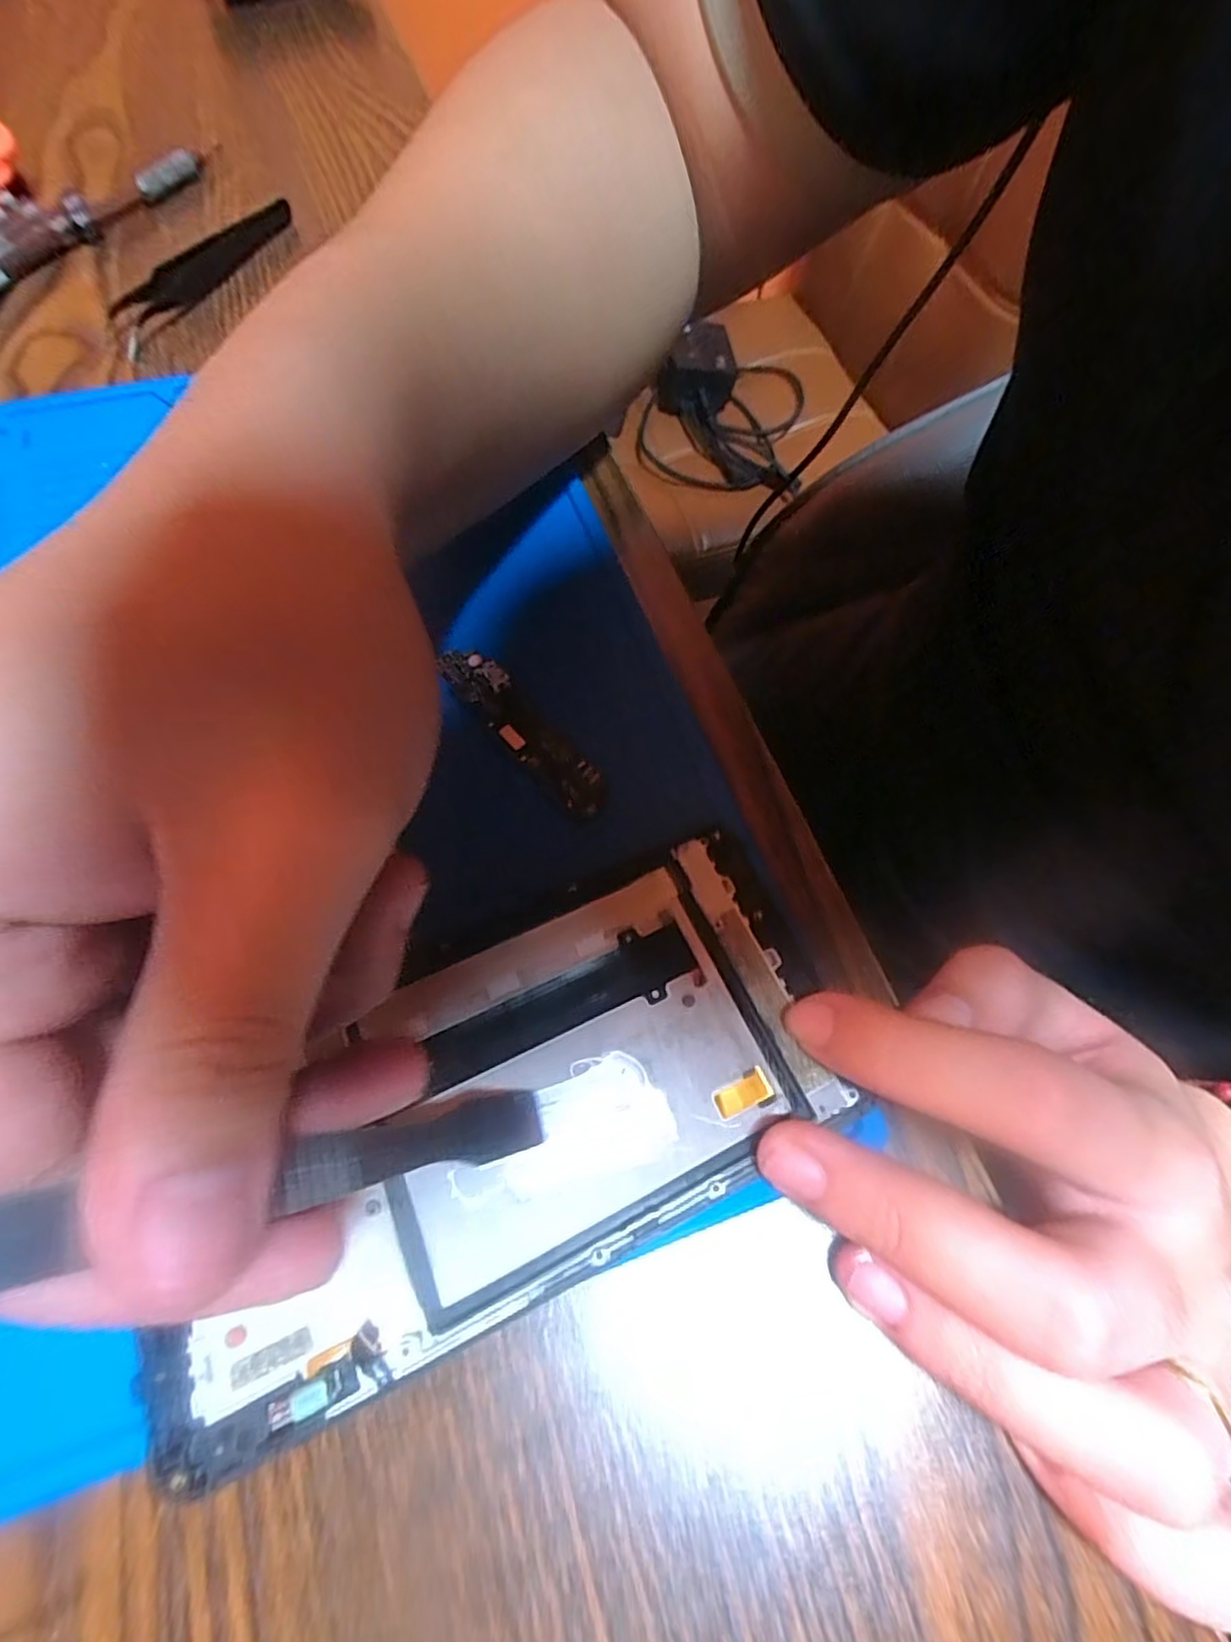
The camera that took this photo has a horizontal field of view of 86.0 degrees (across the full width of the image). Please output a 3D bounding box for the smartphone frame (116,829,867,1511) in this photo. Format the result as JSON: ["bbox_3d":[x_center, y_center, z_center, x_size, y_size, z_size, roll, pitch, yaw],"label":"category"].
[{"bbox_3d":[-0.024,0.057,0.138,0.138,0.004,0.072,-22,66,-12],"label":"smartphone frame"}]

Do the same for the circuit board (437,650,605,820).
[{"bbox_3d":[-0.026,-0.027,0.183,0.014,0.004,0.066,-37,70,-18],"label":"circuit board"}]

